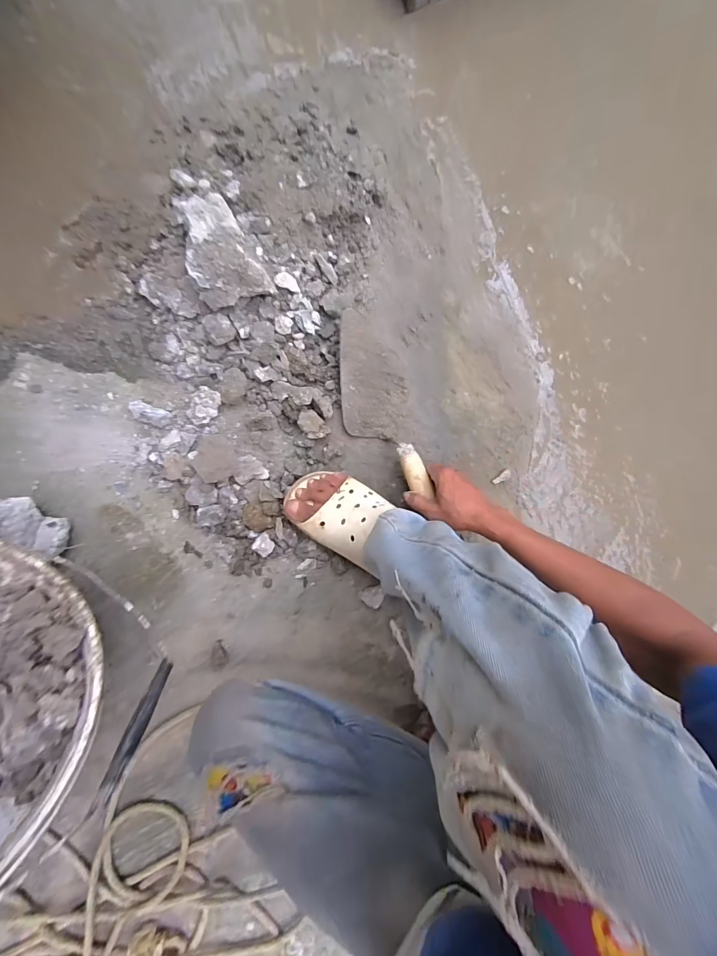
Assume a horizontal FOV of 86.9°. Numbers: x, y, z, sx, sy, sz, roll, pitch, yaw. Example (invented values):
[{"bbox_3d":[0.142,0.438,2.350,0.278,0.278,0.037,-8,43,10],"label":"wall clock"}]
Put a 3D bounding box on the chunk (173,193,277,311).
[{"bbox_3d":[-0.196,-0.320,0.525,0.098,0.040,0.150,-26,86,-7],"label":"chunk"}]

